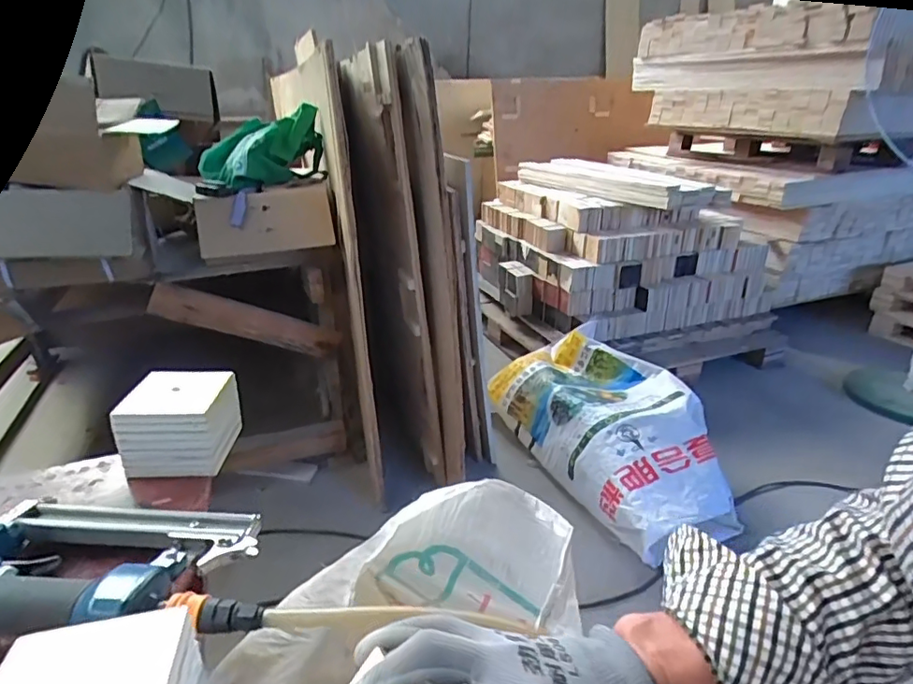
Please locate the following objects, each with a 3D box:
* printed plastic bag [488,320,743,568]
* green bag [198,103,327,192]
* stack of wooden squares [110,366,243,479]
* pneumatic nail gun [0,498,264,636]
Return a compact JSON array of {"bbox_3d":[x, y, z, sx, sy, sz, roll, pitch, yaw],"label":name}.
[{"bbox_3d":[0.424,0.229,1.544,0.402,0.242,0.756,-12,26,-24],"label":"printed plastic bag"},{"bbox_3d":[-0.451,-0.463,1.275,0.277,0.147,0.143,-9,27,-20],"label":"green bag"},{"bbox_3d":[-0.283,0.081,0.569,0.102,0.074,0.087,-2,25,-7],"label":"stack of wooden squares"},{"bbox_3d":[-0.278,0.165,0.411,0.249,0.066,0.160,-5,26,-12],"label":"pneumatic nail gun"}]

